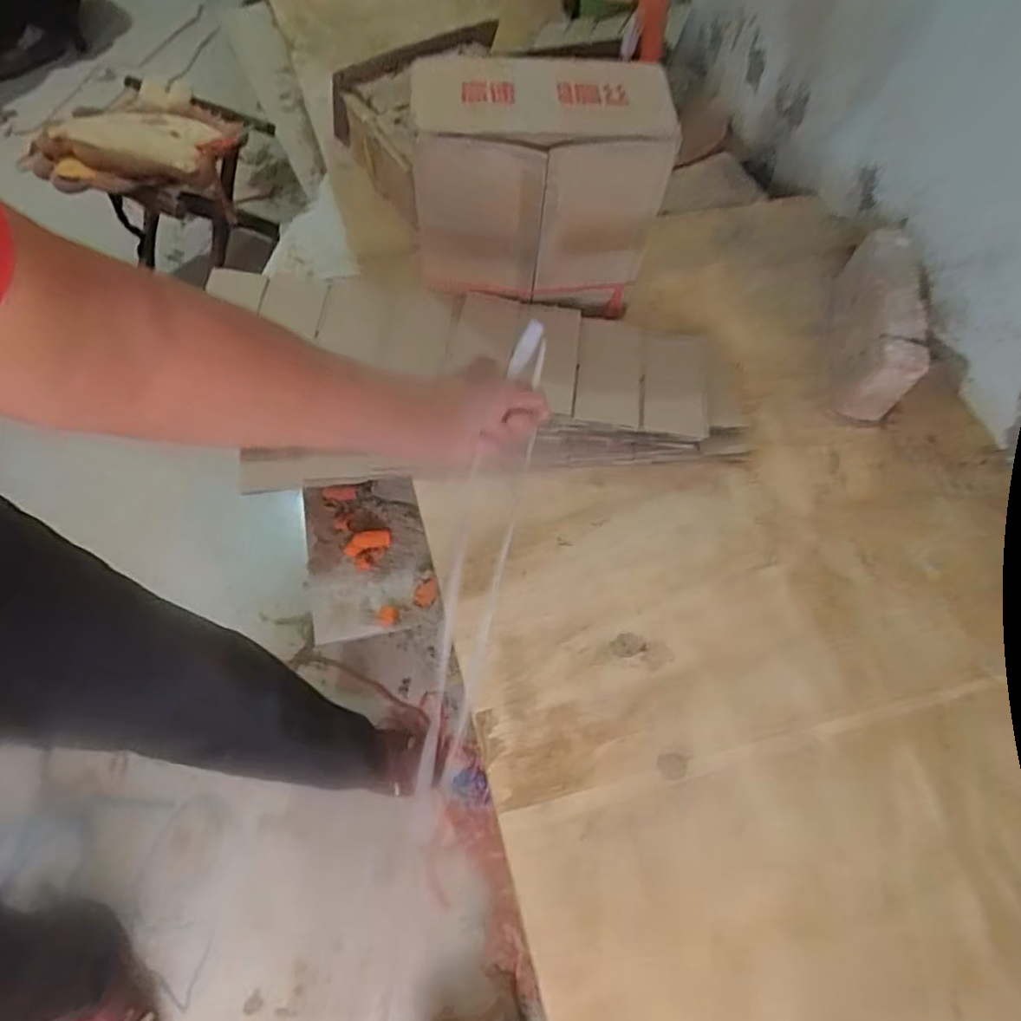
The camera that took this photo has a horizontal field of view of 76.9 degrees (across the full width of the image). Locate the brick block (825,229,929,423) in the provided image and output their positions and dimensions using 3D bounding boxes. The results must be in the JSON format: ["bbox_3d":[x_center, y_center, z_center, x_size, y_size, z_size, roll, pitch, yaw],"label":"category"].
[{"bbox_3d":[0.479,-0.238,0.842,0.079,0.153,0.242,13,60,9],"label":"brick block"}]

